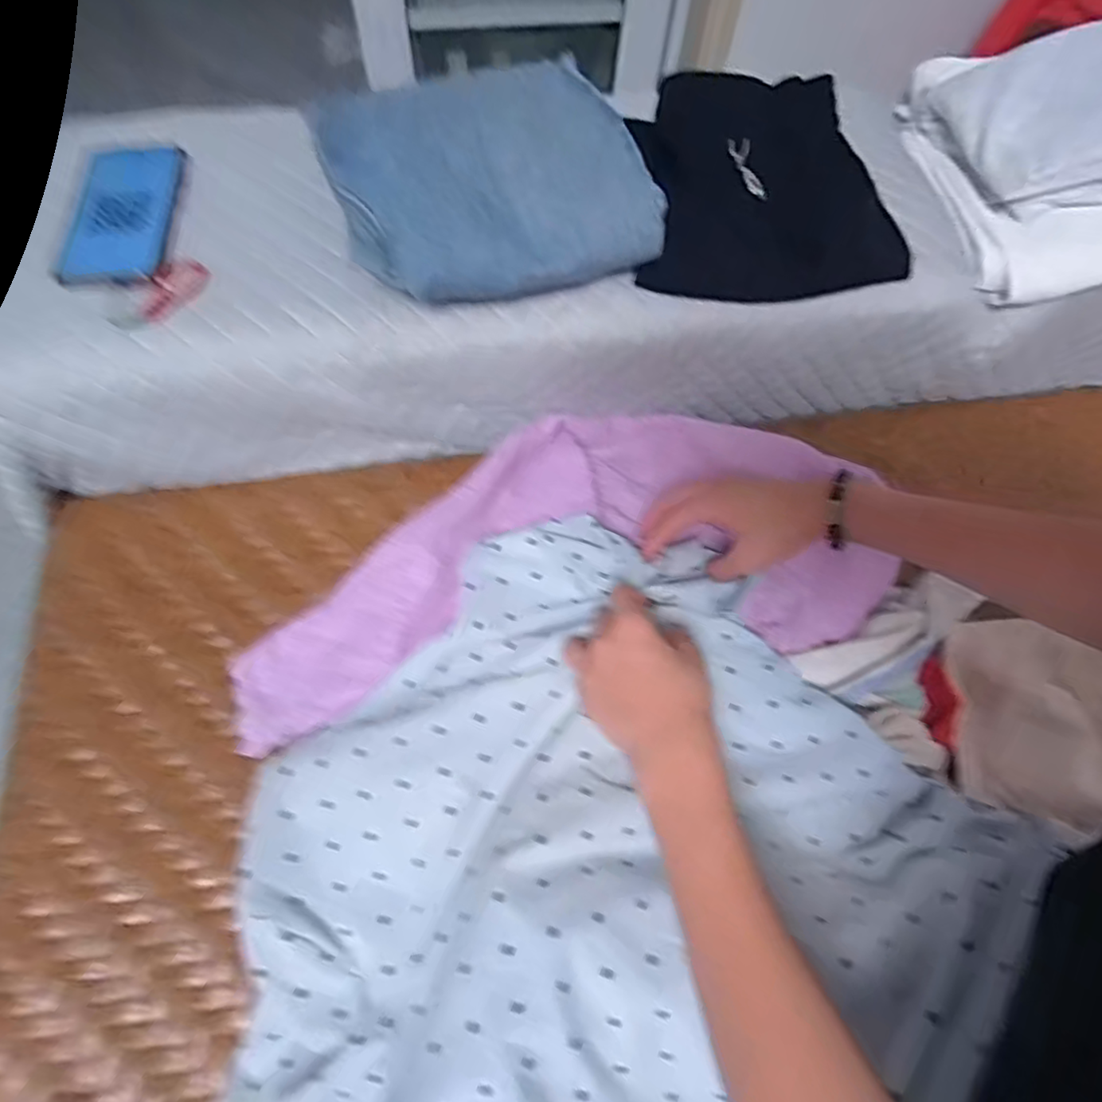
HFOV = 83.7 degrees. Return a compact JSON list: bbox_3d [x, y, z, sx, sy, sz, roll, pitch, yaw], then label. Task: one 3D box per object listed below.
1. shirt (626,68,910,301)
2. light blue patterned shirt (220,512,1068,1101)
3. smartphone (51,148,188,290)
[{"bbox_3d":[0.179,-0.320,0.536,0.231,0.077,0.187,-6,66,-6],"label":"shirt"},{"bbox_3d":[0.019,0.225,0.400,0.415,0.114,0.469,34,68,11],"label":"light blue patterned shirt"},{"bbox_3d":[-0.354,-0.280,0.506,0.078,0.010,0.157,-4,66,-5],"label":"smartphone"}]

